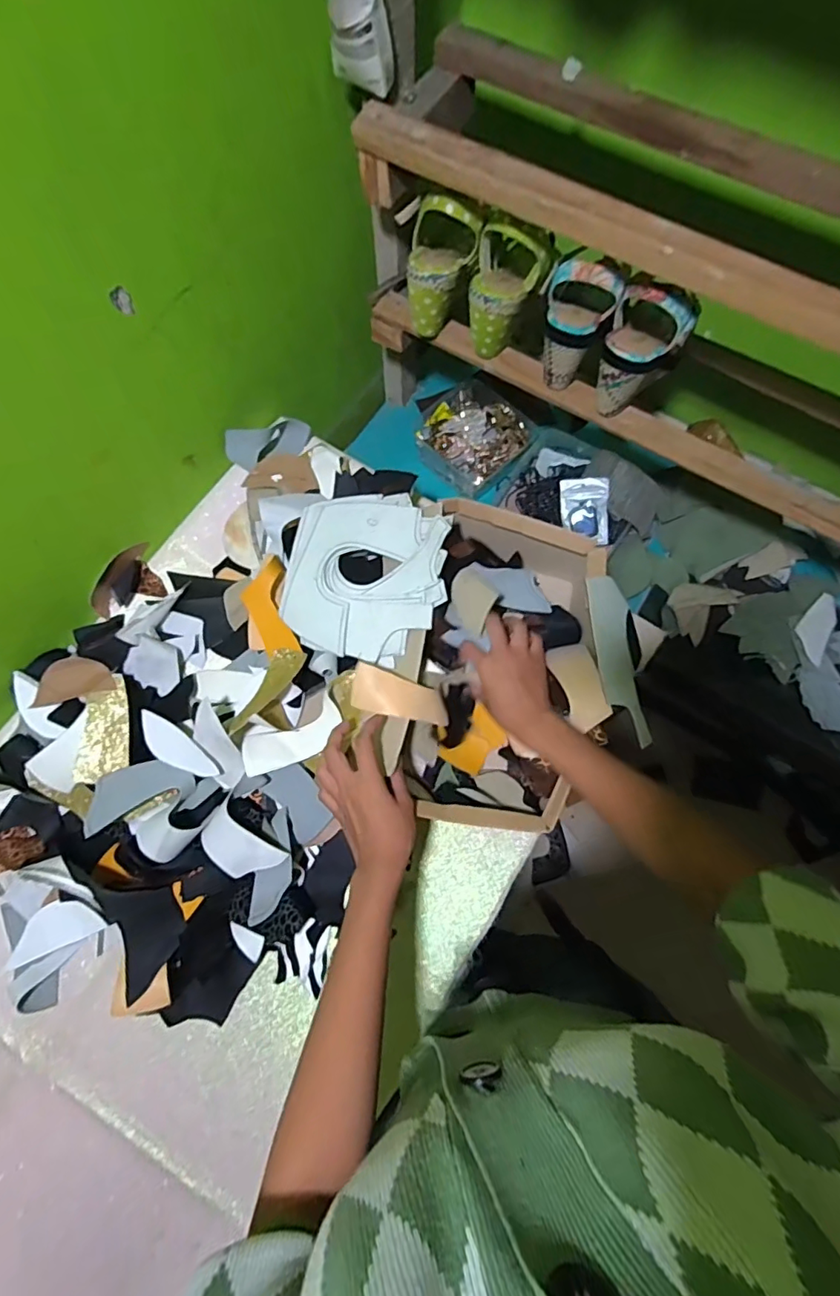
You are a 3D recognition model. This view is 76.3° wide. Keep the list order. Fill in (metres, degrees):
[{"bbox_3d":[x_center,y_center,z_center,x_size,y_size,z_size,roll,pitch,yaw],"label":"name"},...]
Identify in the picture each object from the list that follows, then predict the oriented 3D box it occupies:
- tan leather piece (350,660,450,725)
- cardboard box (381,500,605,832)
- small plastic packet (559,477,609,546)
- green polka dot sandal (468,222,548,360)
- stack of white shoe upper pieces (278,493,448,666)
[{"bbox_3d":[-0.019,0.052,0.554,0.105,0.016,0.042,20,71,-8],"label":"tan leather piece"},{"bbox_3d":[0.091,0.027,0.605,0.191,0.120,0.335,14,71,4],"label":"cardboard box"},{"bbox_3d":[0.248,-0.206,0.804,0.068,0.015,0.096,-2,91,13],"label":"small plastic packet"},{"bbox_3d":[0.100,-0.415,0.626,0.081,0.127,0.071,11,71,3],"label":"green polka dot sandal"},{"bbox_3d":[-0.067,-0.085,0.618,0.199,0.035,0.192,3,78,18],"label":"stack of white shoe upper pieces"}]

